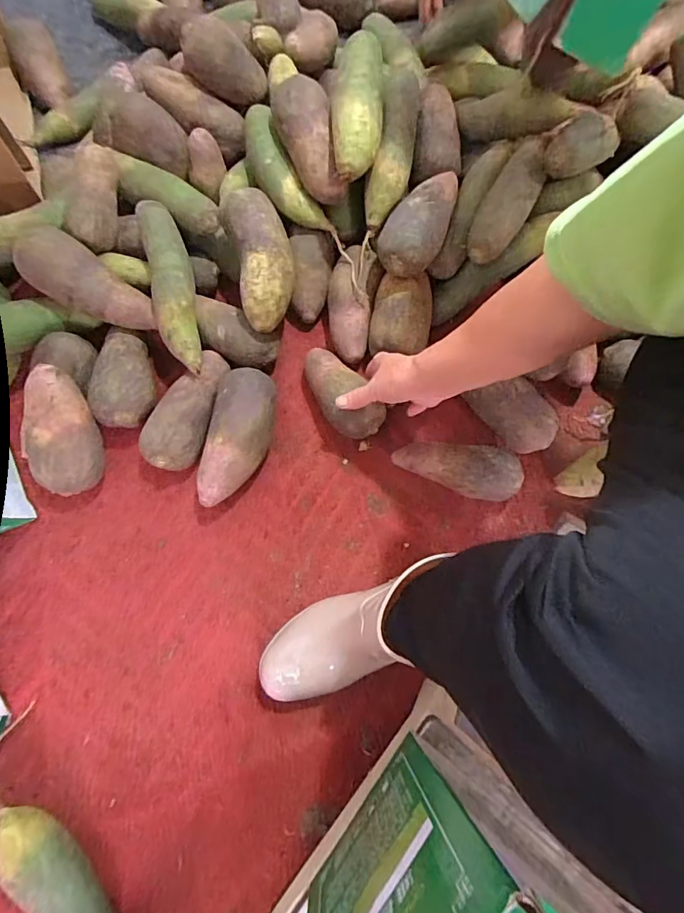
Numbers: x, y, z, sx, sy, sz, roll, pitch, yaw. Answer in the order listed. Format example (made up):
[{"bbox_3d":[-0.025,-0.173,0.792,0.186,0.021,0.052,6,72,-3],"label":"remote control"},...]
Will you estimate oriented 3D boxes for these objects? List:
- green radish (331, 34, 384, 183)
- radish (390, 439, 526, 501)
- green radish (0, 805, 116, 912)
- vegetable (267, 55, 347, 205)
[{"bbox_3d":[0.018,-0.420,0.541,0.060,0.046,0.187,1,71,-1],"label":"green radish"},{"bbox_3d":[0.140,0.019,0.566,0.144,0.074,0.059,5,71,0],"label":"radish"},{"bbox_3d":[-0.265,0.402,0.427,0.052,0.052,0.172,-41,77,-14],"label":"green radish"},{"bbox_3d":[-0.037,-0.395,0.560,0.067,0.048,0.157,-21,90,-9],"label":"vegetable"}]

